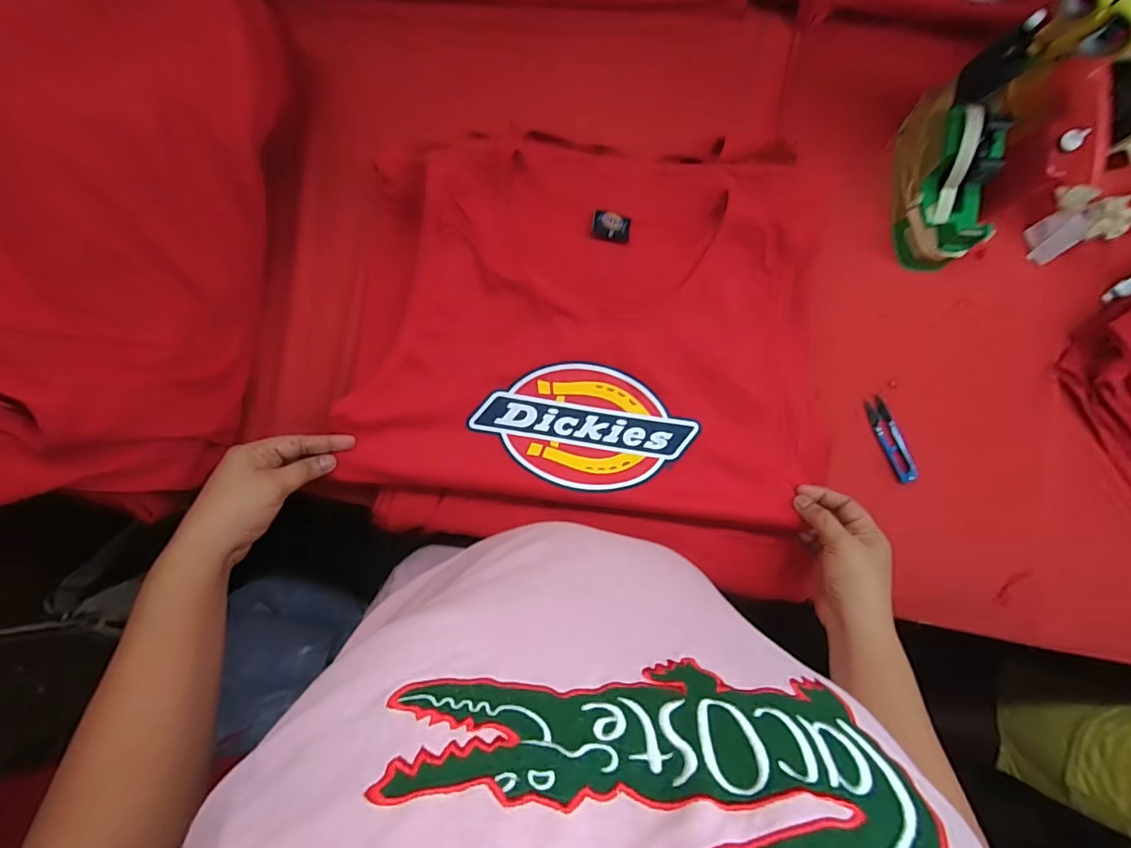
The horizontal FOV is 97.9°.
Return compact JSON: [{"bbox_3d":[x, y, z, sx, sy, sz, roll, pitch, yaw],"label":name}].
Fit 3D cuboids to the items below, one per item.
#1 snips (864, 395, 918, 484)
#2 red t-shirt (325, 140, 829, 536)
[{"bbox_3d":[0.365,0.018,0.550,0.024,0.005,0.098,-22,85,-5],"label":"snips"},{"bbox_3d":[0.036,-0.087,0.511,0.460,0.059,0.392,8,83,-2],"label":"red t-shirt"}]

